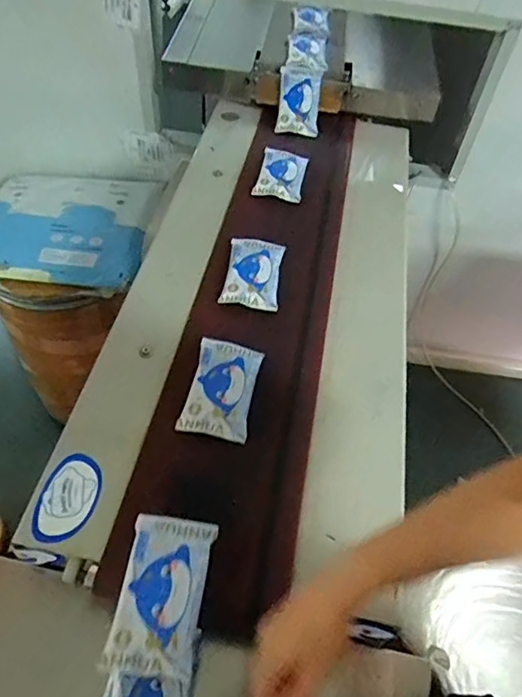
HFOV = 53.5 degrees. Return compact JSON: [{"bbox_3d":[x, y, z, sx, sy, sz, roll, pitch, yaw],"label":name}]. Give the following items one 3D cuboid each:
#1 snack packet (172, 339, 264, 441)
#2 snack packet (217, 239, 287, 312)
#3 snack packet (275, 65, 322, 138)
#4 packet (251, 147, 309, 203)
[{"bbox_3d":[-0.049,0.048,0.668,0.082,0.013,0.139,12,53,3],"label":"snack packet"},{"bbox_3d":[-0.011,-0.121,0.799,0.083,0.011,0.144,8,53,1],"label":"snack packet"},{"bbox_3d":[0.080,-0.515,1.079,0.083,0.030,0.151,8,86,-4],"label":"snack packet"},{"bbox_3d":[0.039,-0.328,0.968,0.085,0.015,0.143,12,53,3],"label":"packet"}]

